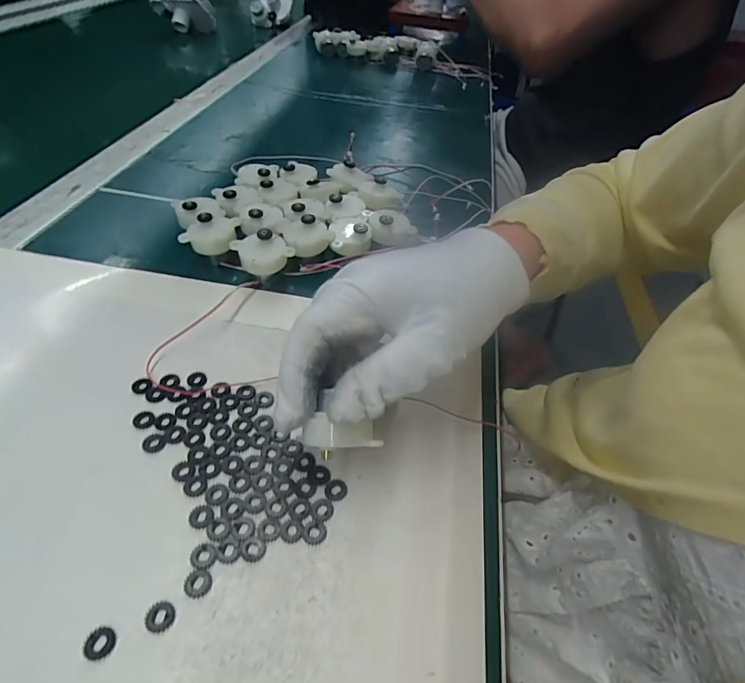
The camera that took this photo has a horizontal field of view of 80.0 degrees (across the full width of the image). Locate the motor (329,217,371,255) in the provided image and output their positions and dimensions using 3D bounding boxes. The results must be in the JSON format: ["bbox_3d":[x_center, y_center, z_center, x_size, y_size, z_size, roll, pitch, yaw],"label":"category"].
[{"bbox_3d":[-0.016,-0.081,0.330,0.029,0.016,0.034,0,46,-7],"label":"motor"}]

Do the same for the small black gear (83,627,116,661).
[{"bbox_3d":[-0.102,0.111,0.164,0.010,0.004,0.010,3,46,-3],"label":"small black gear"}]

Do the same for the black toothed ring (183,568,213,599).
[{"bbox_3d":[-0.071,0.098,0.181,0.011,0.004,0.010,3,46,-3],"label":"black toothed ring"}]

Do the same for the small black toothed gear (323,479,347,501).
[{"bbox_3d":[-0.017,0.070,0.212,0.011,0.004,0.011,3,46,-3],"label":"small black toothed gear"}]

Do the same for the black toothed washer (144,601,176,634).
[{"bbox_3d":[-0.083,0.106,0.172,0.011,0.004,0.010,3,46,-3],"label":"black toothed washer"}]

